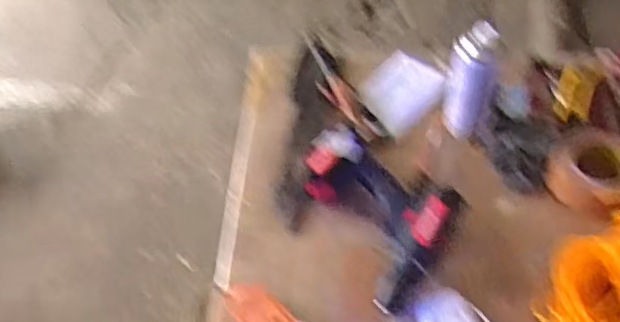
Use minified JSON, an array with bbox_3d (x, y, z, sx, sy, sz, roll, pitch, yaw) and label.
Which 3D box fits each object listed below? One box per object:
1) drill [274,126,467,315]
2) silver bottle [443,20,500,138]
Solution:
[{"bbox_3d":[0.063,0.063,0.835,0.242,0.073,0.193,27,54,21],"label":"drill"},{"bbox_3d":[0.231,-0.109,0.902,0.056,0.168,0.057,1,50,0],"label":"silver bottle"}]

